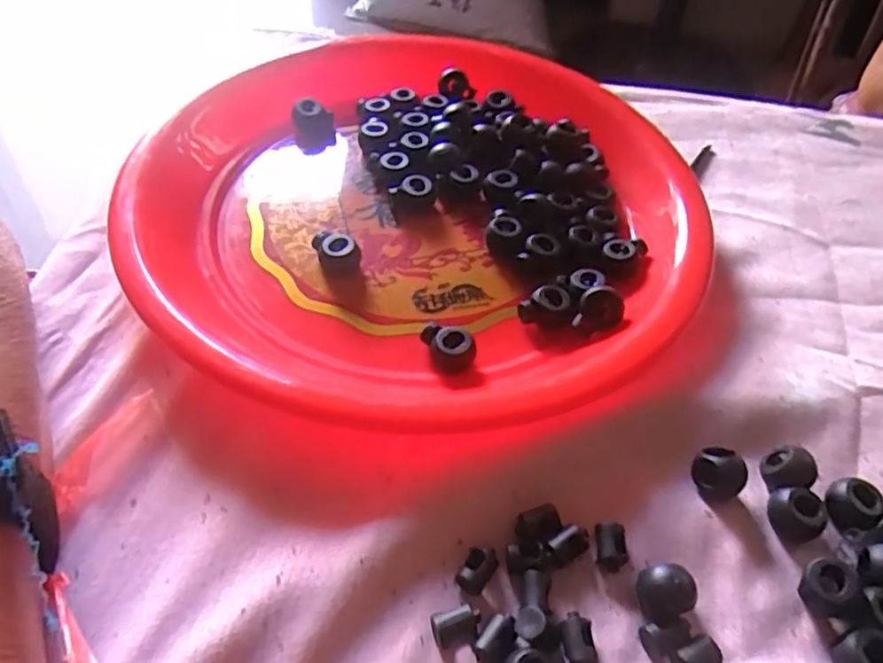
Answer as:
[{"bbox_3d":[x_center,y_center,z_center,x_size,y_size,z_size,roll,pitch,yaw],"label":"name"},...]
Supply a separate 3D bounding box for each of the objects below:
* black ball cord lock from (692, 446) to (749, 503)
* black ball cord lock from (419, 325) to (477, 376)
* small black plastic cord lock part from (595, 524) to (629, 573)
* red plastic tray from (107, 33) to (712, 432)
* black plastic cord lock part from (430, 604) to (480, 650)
[{"bbox_3d":[0.097,0.050,0.224,0.013,0.015,0.017,-30,59,-26],"label":"black ball cord lock"},{"bbox_3d":[0.003,0.006,0.257,0.016,0.013,0.021,-21,55,-20],"label":"black ball cord lock"},{"bbox_3d":[0.057,0.071,0.213,0.011,0.008,0.013,3,50,-2],"label":"small black plastic cord lock part"},{"bbox_3d":[-0.009,-0.063,0.299,0.246,0.029,0.247,-3,51,-7],"label":"red plastic tray"},{"bbox_3d":[0.005,0.089,0.195,0.015,0.009,0.009,-17,54,-18],"label":"black plastic cord lock part"}]

